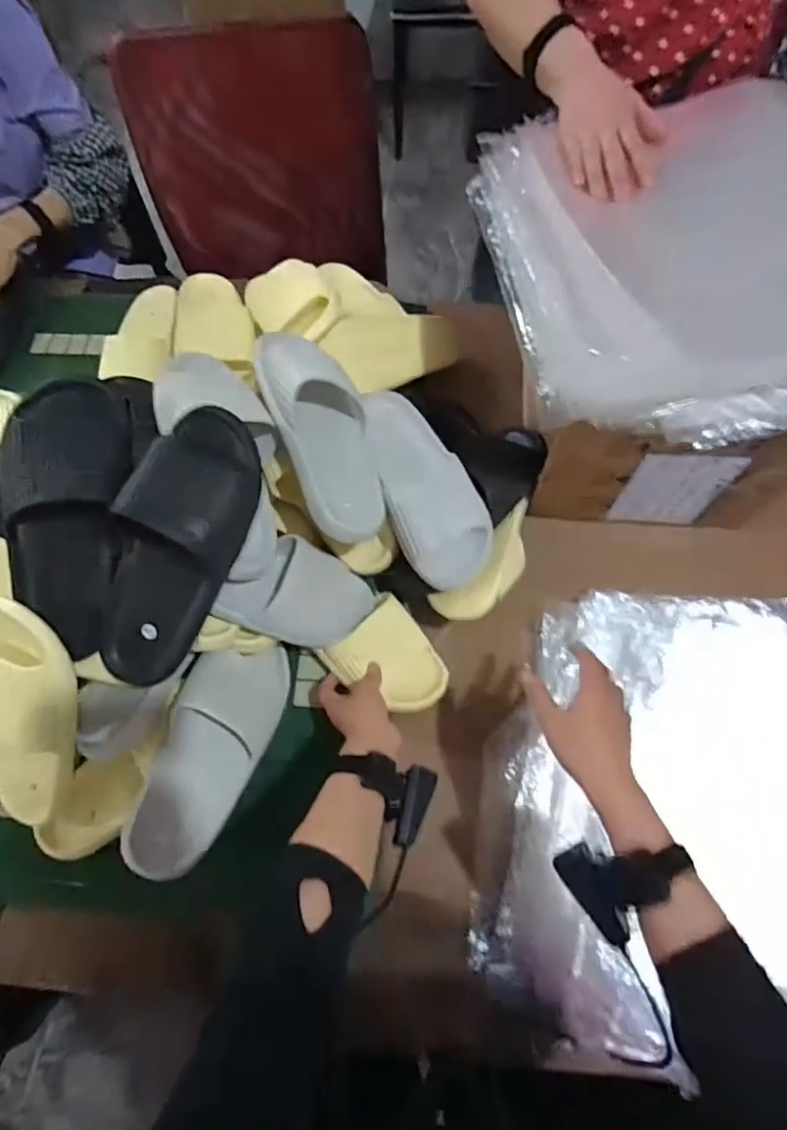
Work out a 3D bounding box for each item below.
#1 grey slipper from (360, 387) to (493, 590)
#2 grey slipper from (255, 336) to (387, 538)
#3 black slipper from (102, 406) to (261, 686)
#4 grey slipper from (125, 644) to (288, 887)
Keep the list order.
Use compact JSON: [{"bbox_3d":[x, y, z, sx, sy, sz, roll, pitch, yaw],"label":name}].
[{"bbox_3d":[0.026,-0.085,0.681,0.108,0.066,0.243,-25,81,-24],"label":"grey slipper"},{"bbox_3d":[-0.082,-0.146,0.650,0.103,0.075,0.266,-10,77,-34],"label":"grey slipper"},{"bbox_3d":[-0.217,-0.014,0.554,0.100,0.080,0.276,22,96,11],"label":"black slipper"},{"bbox_3d":[-0.207,0.212,0.650,0.111,0.064,0.247,24,62,-19],"label":"grey slipper"}]

